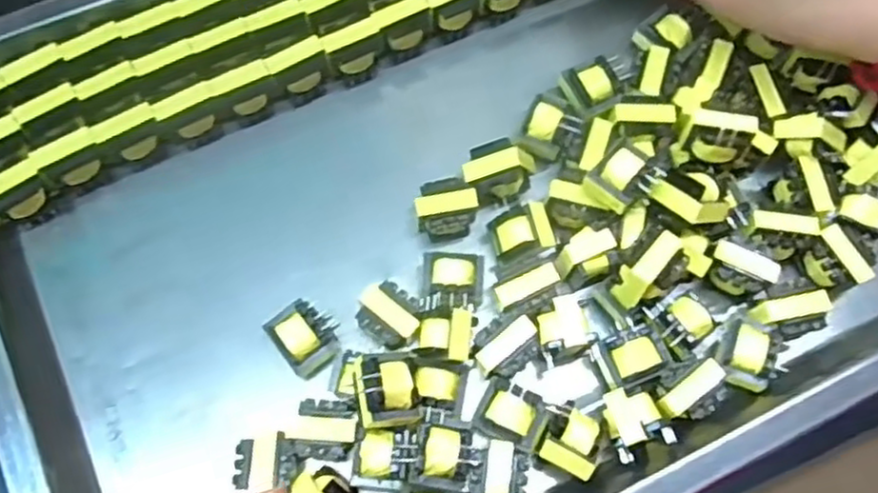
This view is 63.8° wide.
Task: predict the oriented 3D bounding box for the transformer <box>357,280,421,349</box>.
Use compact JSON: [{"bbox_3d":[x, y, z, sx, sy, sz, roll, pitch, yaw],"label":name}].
[{"bbox_3d":[-0.019,0.028,0.275,0.024,0.022,0.021,35,76,9],"label":"transformer"}]

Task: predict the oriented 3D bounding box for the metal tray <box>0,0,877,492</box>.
[{"bbox_3d":[0.006,-0.029,0.287,0.370,0.039,0.294,-25,76,-9],"label":"metal tray"}]

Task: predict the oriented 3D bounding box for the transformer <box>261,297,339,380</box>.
[{"bbox_3d":[-0.051,0.036,0.271,0.021,0.020,0.025,-38,78,-12],"label":"transformer"}]

